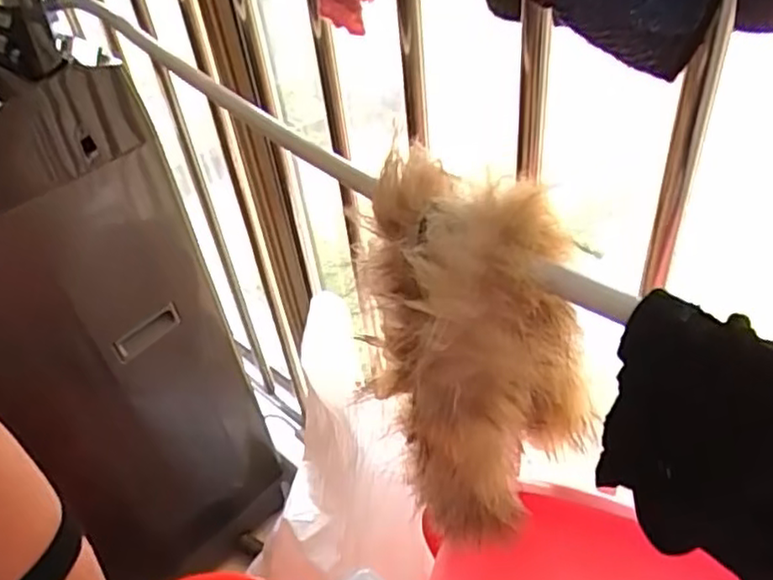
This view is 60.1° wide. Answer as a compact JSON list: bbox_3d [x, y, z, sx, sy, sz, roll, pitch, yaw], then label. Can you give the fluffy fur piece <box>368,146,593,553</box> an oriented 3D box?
[{"bbox_3d":[0.055,0.043,0.457,0.101,0.252,0.131,-27,45,-21],"label":"fluffy fur piece"}]

